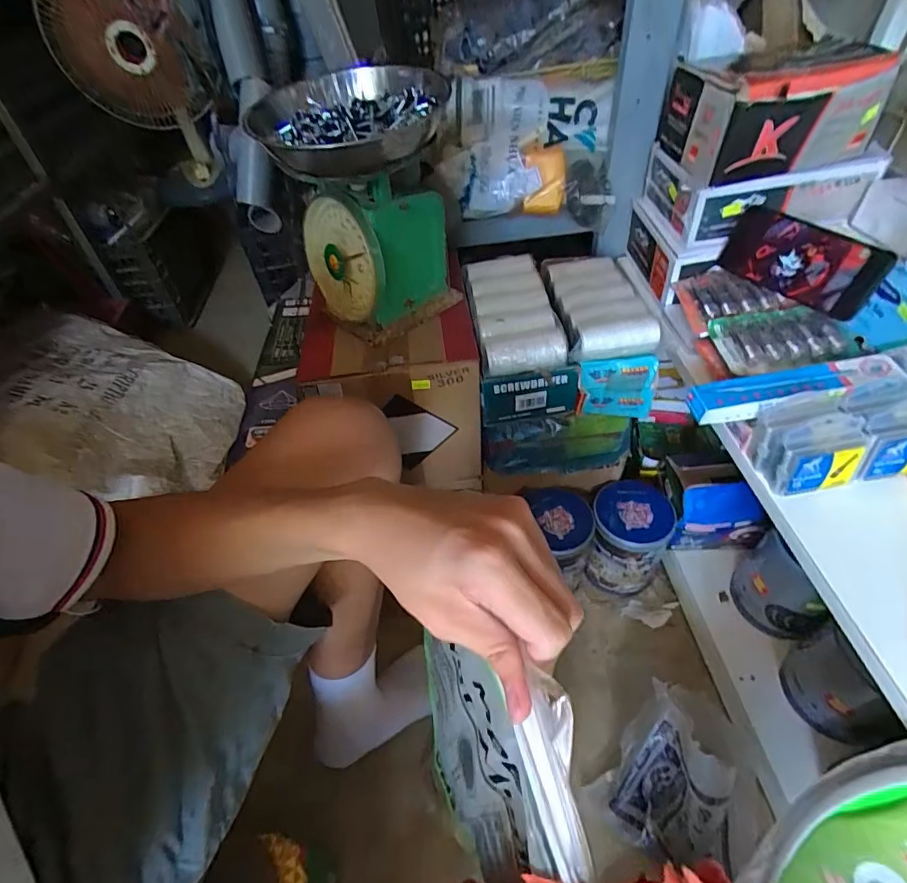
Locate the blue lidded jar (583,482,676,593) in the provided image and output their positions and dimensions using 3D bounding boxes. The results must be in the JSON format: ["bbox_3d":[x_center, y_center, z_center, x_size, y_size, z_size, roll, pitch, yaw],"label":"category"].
[{"bbox_3d":[0.265,0.152,0.750,0.107,0.154,0.105,-3,47,3],"label":"blue lidded jar"}]

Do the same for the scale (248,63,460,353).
[{"bbox_3d":[-0.097,-0.255,0.545,0.169,0.222,0.192,-22,49,-15],"label":"scale"}]

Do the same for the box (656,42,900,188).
[{"bbox_3d":[0.359,-0.372,0.555,0.184,0.092,0.144,-8,47,-2],"label":"box"}]

